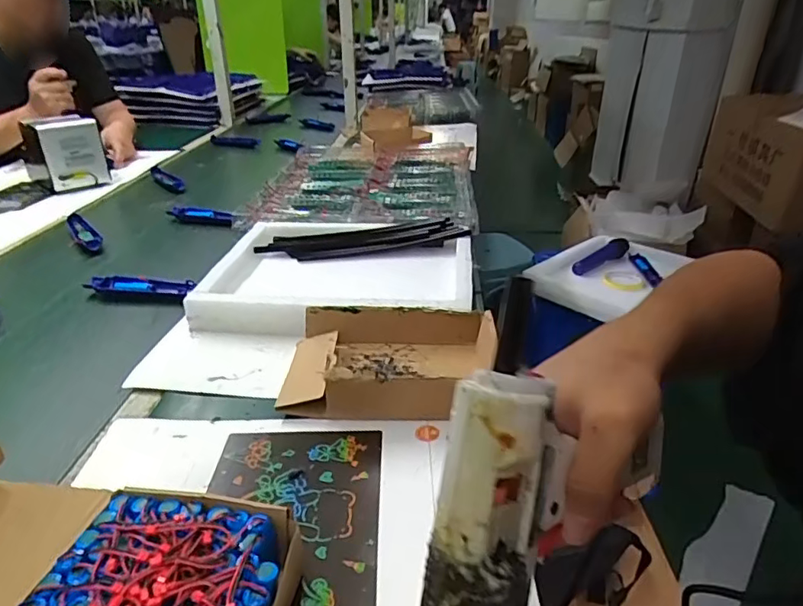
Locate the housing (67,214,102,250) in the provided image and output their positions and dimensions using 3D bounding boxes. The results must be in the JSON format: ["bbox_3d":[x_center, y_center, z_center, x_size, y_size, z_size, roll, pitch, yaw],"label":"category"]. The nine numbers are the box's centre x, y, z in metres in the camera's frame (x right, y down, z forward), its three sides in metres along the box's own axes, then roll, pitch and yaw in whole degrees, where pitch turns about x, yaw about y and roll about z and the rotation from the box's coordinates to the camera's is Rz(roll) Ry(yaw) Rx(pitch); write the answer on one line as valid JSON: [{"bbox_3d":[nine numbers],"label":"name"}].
[{"bbox_3d":[-0.569,-0.126,0.972,0.034,0.022,0.170,-20,35,-34],"label":"housing"}]

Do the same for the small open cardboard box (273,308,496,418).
[{"bbox_3d":[-0.010,0.062,0.584,0.212,0.063,0.152,3,28,3],"label":"small open cardboard box"}]

